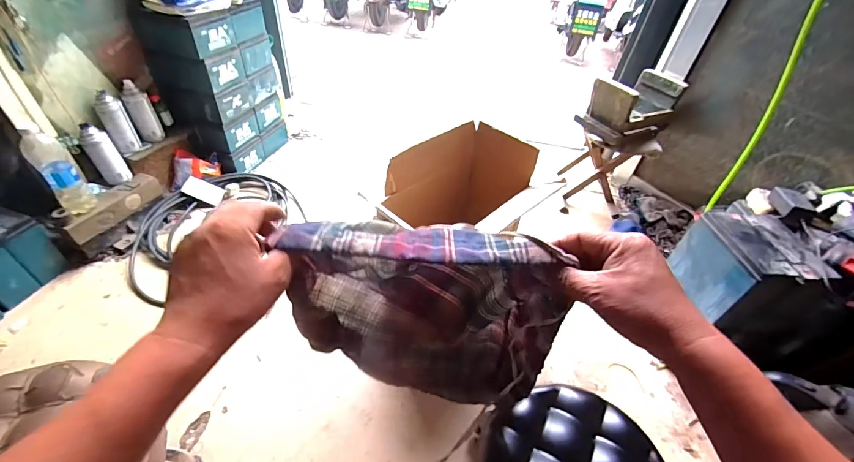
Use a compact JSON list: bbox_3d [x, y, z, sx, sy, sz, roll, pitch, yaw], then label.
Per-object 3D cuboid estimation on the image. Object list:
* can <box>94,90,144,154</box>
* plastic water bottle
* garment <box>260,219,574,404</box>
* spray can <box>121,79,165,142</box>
[{"bbox_3d":[-0.830,-0.289,1.003,0.059,0.147,0.055,-29,53,-32],"label":"can"},{"bbox_3d":[-0.866,-0.135,0.881,0.062,0.208,0.068,35,50,28],"label":"plastic water bottle"},{"bbox_3d":[-0.005,0.106,0.506,0.299,0.348,0.135,5,43,-1],"label":"garment"},{"bbox_3d":[-0.816,-0.338,1.072,0.062,0.149,0.064,-24,51,-29],"label":"spray can"}]

